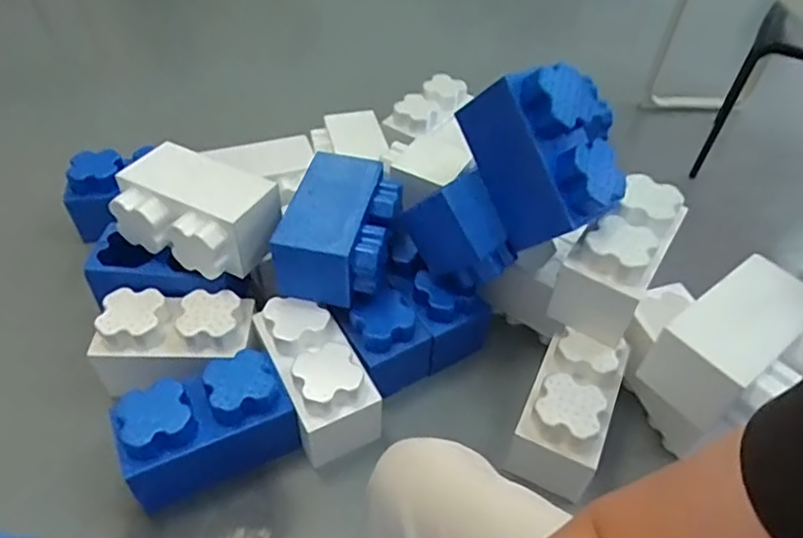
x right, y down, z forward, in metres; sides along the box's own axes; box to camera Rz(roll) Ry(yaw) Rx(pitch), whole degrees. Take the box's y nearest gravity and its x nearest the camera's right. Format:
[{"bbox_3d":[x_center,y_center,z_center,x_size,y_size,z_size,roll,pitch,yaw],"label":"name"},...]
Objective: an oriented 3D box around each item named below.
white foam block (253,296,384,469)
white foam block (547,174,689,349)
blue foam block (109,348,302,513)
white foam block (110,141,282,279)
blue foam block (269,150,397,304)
[{"bbox_3d":[-0.166,0.199,1.170,0.148,0.191,0.276,-20,51,-21],"label":"white foam block"},{"bbox_3d":[0.422,-0.026,1.157,0.145,0.229,0.249,26,50,20],"label":"white foam block"},{"bbox_3d":[-0.351,0.277,1.072,0.283,0.148,0.165,-19,51,-21],"label":"blue foam block"},{"bbox_3d":[-0.412,-0.107,1.212,0.299,0.172,0.180,21,49,15],"label":"white foam block"},{"bbox_3d":[-0.118,-0.084,1.225,0.205,0.173,0.298,11,47,6],"label":"blue foam block"}]

